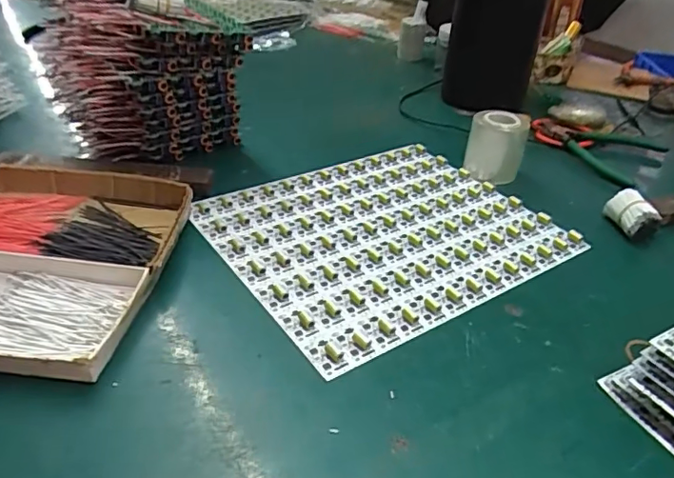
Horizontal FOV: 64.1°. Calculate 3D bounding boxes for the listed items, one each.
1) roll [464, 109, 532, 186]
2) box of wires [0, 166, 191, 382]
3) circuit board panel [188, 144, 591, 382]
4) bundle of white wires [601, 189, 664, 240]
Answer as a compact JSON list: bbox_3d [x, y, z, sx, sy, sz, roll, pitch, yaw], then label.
[{"bbox_3d":[0.170,-0.100,0.577,0.059,0.064,0.048,15,37,16],"label":"roll"},{"bbox_3d":[-0.224,0.012,0.403,0.190,0.026,0.205,4,35,1],"label":"box of wires"},{"bbox_3d":[0.042,-0.011,0.486,0.283,0.004,0.229,-20,41,-30],"label":"circuit board panel"},{"bbox_3d":[0.277,-0.022,0.503,0.031,0.035,0.047,0,35,-4],"label":"bundle of white wires"}]

